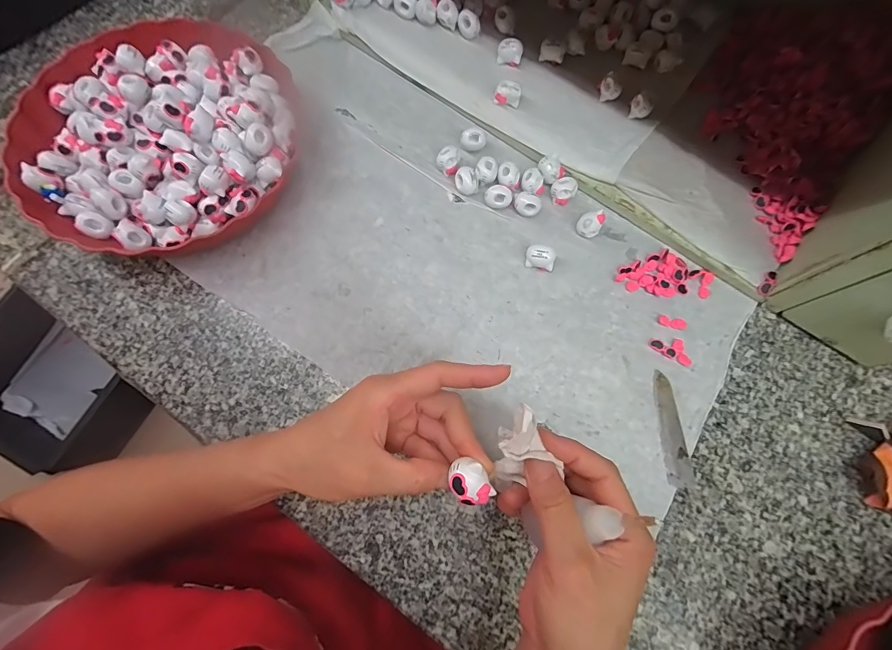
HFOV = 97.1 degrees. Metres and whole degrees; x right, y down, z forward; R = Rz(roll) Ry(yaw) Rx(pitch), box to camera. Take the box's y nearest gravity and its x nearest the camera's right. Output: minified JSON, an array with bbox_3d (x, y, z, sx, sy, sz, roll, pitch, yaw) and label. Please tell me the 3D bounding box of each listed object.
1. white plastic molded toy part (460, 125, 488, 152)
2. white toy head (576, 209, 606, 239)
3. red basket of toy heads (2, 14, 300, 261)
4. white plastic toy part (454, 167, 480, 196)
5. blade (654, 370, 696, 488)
[{"bbox_3d":[0.028,-0.186,0.394,0.026,0.017,0.017,3,74,-1],"label":"white plastic molded toy part"},{"bbox_3d":[0.137,-0.096,0.374,0.021,0.016,0.024,41,77,9],"label":"white toy head"},{"bbox_3d":[-0.259,-0.178,0.361,0.229,0.064,0.224,0,74,-2],"label":"red basket of toy heads"},{"bbox_3d":[0.021,-0.138,0.383,0.024,0.020,0.020,7,74,0],"label":"white plastic toy part"},{"bbox_3d":[0.191,0.087,0.334,0.022,0.004,0.093,-2,75,-2],"label":"blade"}]

